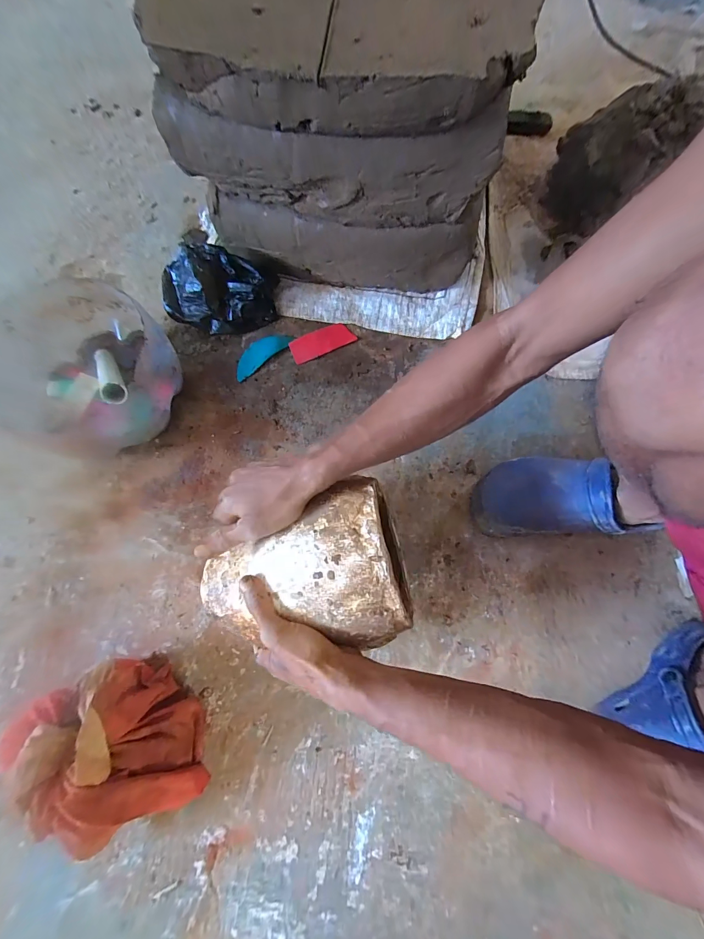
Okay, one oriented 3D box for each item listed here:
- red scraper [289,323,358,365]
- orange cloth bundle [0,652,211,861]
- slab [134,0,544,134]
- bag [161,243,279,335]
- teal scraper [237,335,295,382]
[{"bbox_3d":[-0.053,-0.221,0.590,0.108,0.004,0.048,-23,76,-4],"label":"red scraper"},{"bbox_3d":[-0.269,0.317,0.388,0.205,0.135,0.136,42,81,11],"label":"orange cloth bundle"},{"bbox_3d":[-0.007,-0.530,0.383,0.410,0.078,0.338,16,77,6],"label":"slab"},{"bbox_3d":[-0.225,-0.296,0.572,0.181,0.089,0.100,-7,75,0],"label":"bag"},{"bbox_3d":[-0.157,-0.202,0.590,0.114,0.007,0.042,-39,78,-8],"label":"teal scraper"}]

